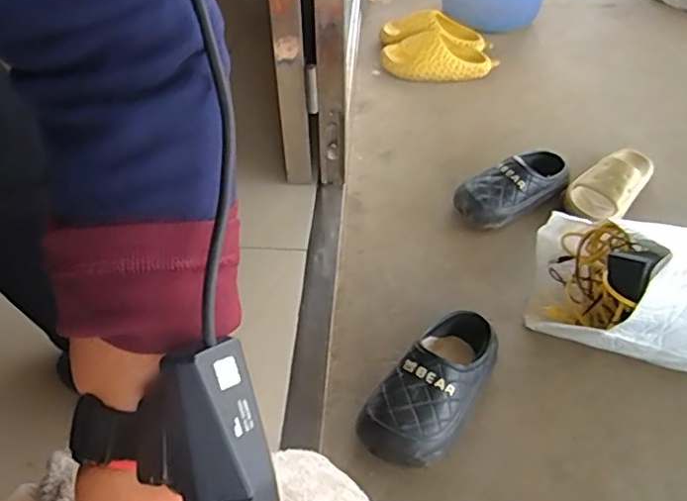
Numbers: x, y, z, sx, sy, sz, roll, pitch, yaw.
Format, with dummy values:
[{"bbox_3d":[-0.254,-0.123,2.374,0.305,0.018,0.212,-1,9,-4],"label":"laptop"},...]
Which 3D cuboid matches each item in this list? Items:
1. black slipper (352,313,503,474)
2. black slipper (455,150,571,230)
[{"bbox_3d":[0.125,0.173,0.773,0.108,0.090,0.255,29,53,24],"label":"black slipper"},{"bbox_3d":[0.308,-0.124,1.057,0.239,0.077,0.109,-28,53,-24],"label":"black slipper"}]

